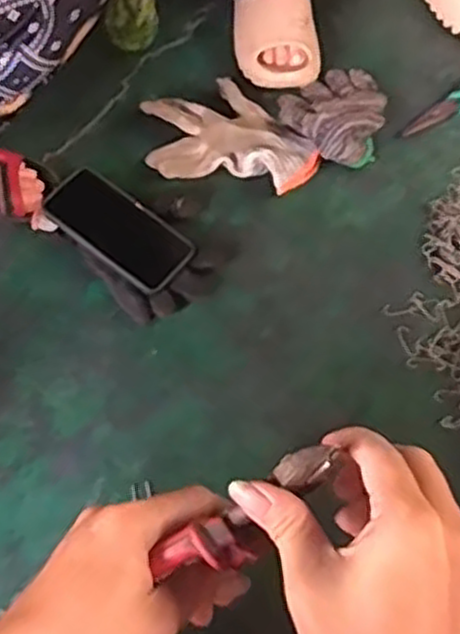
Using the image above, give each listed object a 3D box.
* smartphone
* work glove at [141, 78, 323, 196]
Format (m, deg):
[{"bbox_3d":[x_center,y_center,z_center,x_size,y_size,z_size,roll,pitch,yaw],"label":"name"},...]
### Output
[{"bbox_3d":[-0.129,-0.102,0.903,0.172,0.012,0.079,38,78,8],"label":"smartphone"},{"bbox_3d":[-0.006,-0.212,0.963,0.196,0.030,0.158,41,67,17],"label":"work glove"}]

